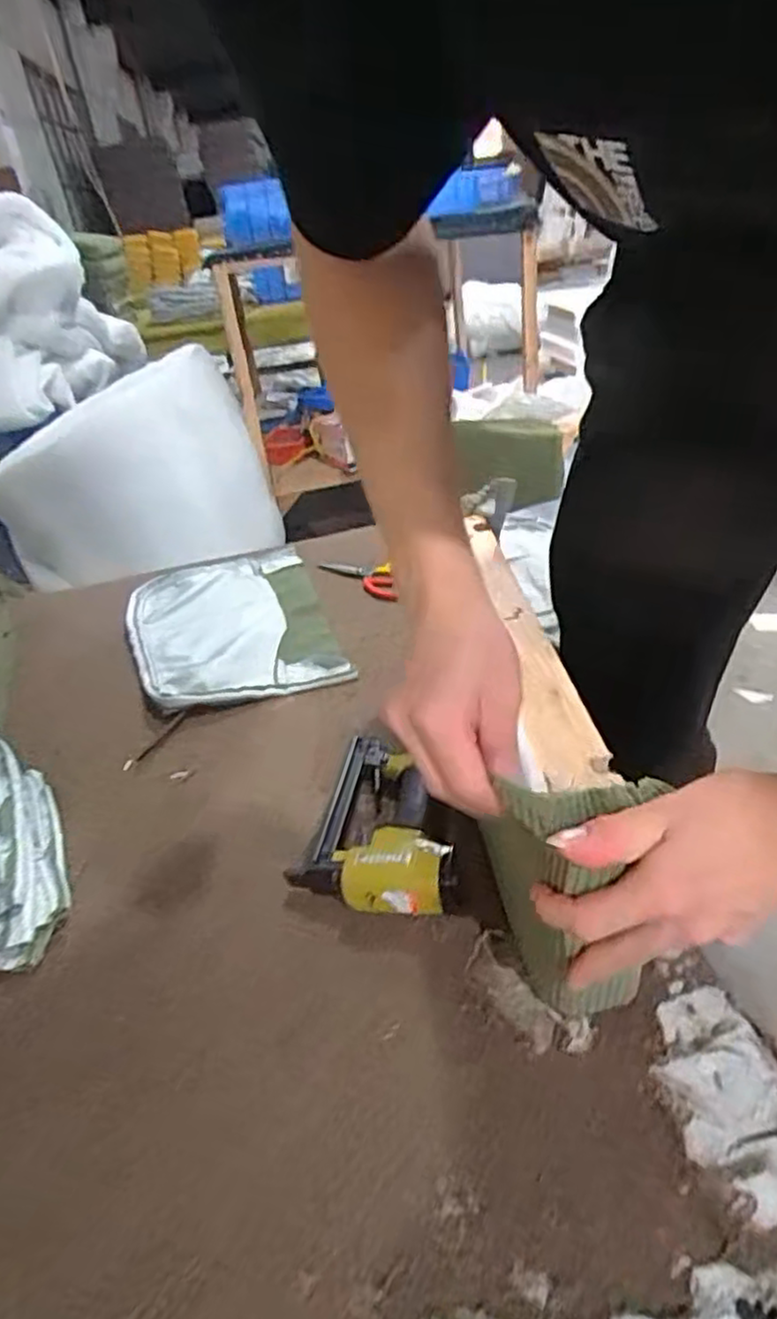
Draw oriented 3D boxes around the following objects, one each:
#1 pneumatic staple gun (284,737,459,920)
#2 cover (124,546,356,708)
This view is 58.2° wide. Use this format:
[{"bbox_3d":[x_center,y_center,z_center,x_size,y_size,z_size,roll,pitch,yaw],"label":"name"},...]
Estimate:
[{"bbox_3d":[-0.001,0.140,0.621,0.132,0.071,0.186,1,34,15],"label":"pneumatic staple gun"},{"bbox_3d":[-0.223,-0.058,0.964,0.258,0.019,0.397,-9,34,-13],"label":"cover"}]

